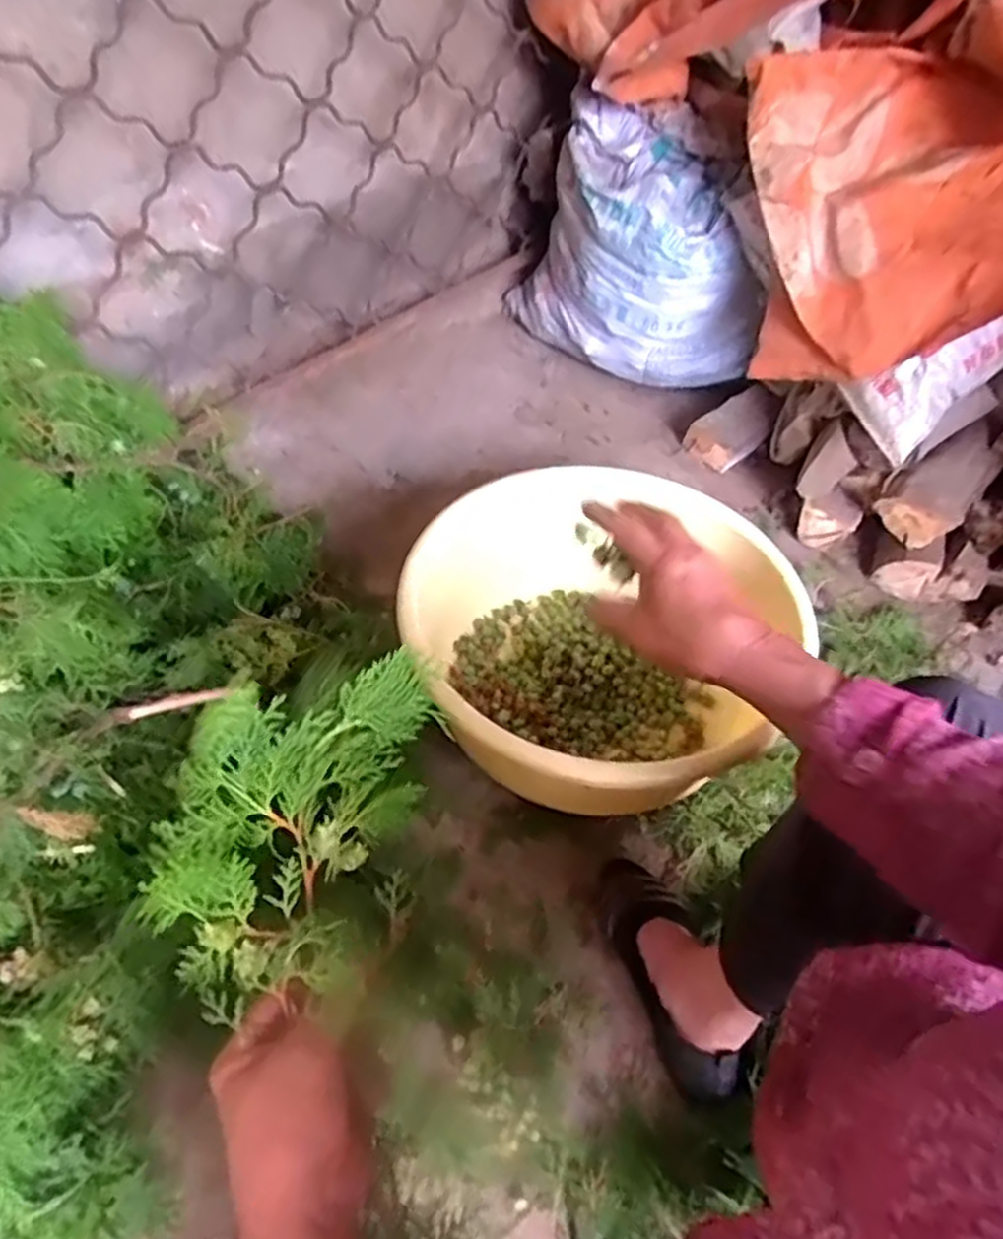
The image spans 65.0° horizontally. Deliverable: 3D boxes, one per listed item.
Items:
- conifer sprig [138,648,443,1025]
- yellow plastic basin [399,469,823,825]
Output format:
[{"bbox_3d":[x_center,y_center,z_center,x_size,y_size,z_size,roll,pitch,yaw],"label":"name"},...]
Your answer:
[{"bbox_3d":[-0.100,0.091,0.379,0.084,0.094,0.158,18,50,10],"label":"conifer sprig"},{"bbox_3d":[0.115,0.035,0.936,0.406,0.226,0.443,3,49,-3],"label":"yellow plastic basin"}]

